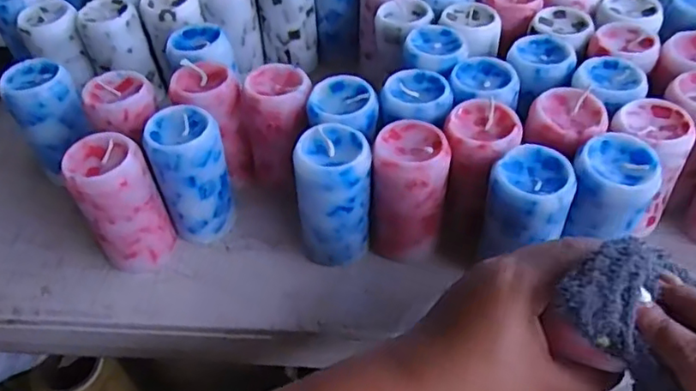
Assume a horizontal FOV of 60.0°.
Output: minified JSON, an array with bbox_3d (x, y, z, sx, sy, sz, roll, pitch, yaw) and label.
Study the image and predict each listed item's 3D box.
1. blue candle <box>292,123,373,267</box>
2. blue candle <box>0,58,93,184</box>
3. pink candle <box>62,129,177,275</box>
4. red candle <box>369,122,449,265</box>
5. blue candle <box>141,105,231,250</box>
[{"bbox_3d":[-0.009,0.001,0.416,0.048,0.086,0.052,-1,50,3],"label":"blue candle"},{"bbox_3d":[-0.235,-0.058,0.487,0.050,0.091,0.056,-29,54,-19],"label":"blue candle"},{"bbox_3d":[-0.157,0.008,0.421,0.046,0.092,0.050,15,53,16],"label":"pink candle"},{"bbox_3d":[0.043,-0.001,0.417,0.047,0.086,0.052,11,52,13],"label":"red candle"},{"bbox_3d":[-0.110,-0.015,0.436,0.045,0.089,0.050,-13,50,-7],"label":"blue candle"}]

